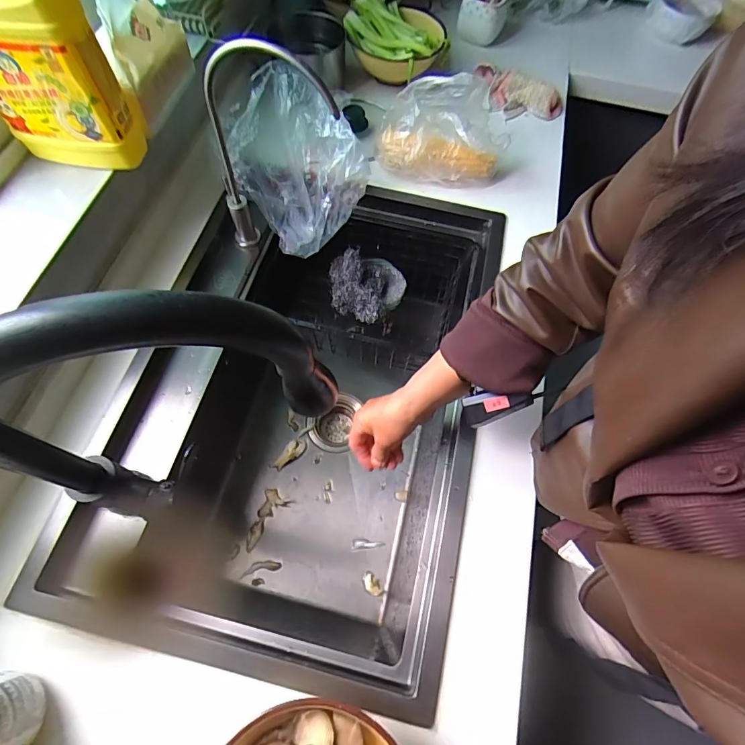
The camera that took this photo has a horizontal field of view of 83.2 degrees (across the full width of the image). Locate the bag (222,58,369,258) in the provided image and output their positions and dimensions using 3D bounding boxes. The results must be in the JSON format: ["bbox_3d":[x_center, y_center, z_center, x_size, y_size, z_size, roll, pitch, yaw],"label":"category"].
[{"bbox_3d":[-0.124,-0.334,0.658,0.203,0.123,0.231,-40,73,-18],"label":"bag"}]

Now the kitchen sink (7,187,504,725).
[{"bbox_3d":[-0.093,0.051,0.679,0.453,0.279,0.668,13,65,3],"label":"kitchen sink"}]

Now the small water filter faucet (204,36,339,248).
[{"bbox_3d":[-0.132,-0.252,0.533,0.178,0.292,0.040,24,66,7],"label":"small water filter faucet"}]

